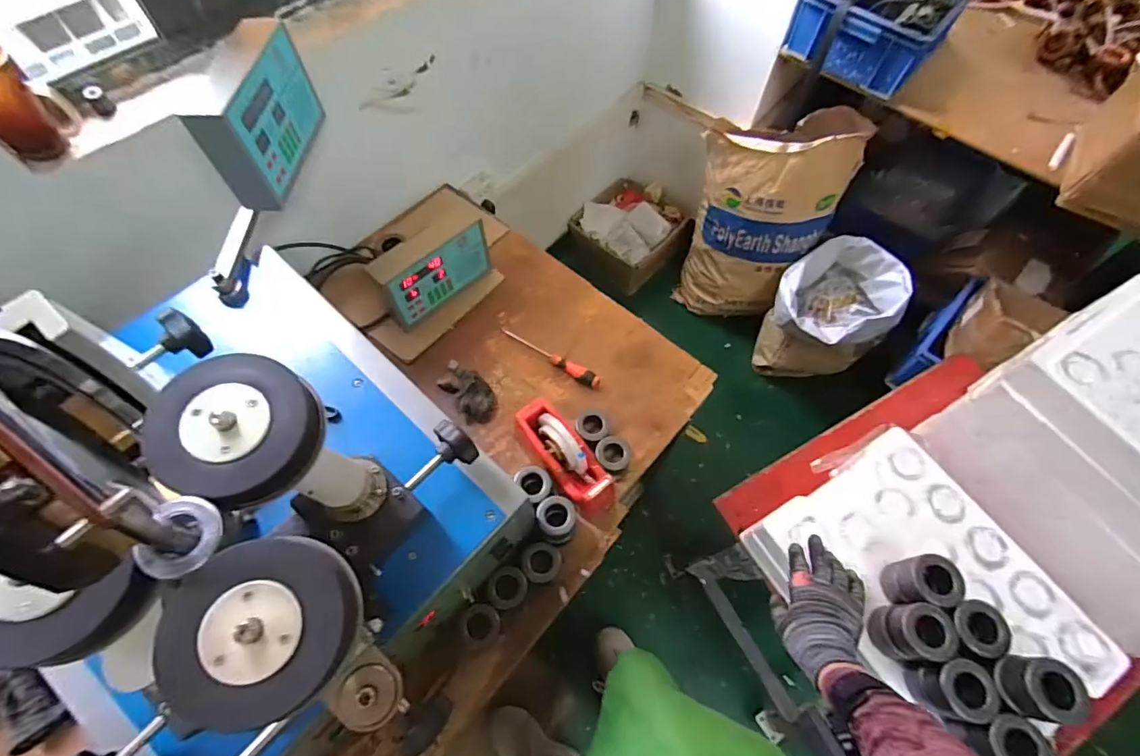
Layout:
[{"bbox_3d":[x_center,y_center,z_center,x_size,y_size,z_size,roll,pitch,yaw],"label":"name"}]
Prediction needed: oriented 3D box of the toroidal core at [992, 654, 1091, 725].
[{"bbox_3d":[0.513,0.339,0.543,0.066,0.041,0.062,7,62,1],"label":"toroidal core"}]

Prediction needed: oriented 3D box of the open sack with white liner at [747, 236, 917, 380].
[{"bbox_3d":[0.789,-0.178,1.571,0.328,0.403,0.298,38,67,16],"label":"open sack with white liner"}]

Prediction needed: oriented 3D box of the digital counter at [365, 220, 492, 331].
[{"bbox_3d":[-0.264,-0.208,0.979,0.224,0.148,0.062,-41,71,-21],"label":"digital counter"}]

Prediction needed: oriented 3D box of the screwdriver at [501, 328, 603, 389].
[{"bbox_3d":[-0.039,-0.045,0.972,0.228,0.024,0.031,33,66,14],"label":"screwdriver"}]

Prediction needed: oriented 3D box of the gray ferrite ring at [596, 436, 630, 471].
[{"bbox_3d":[0.074,0.130,0.865,0.061,0.034,0.058,1,62,-2],"label":"gray ferrite ring"}]

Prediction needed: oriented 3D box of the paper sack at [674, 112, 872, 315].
[{"bbox_3d":[0.598,-0.510,1.575,0.362,0.615,0.358,39,67,17],"label":"paper sack"}]

